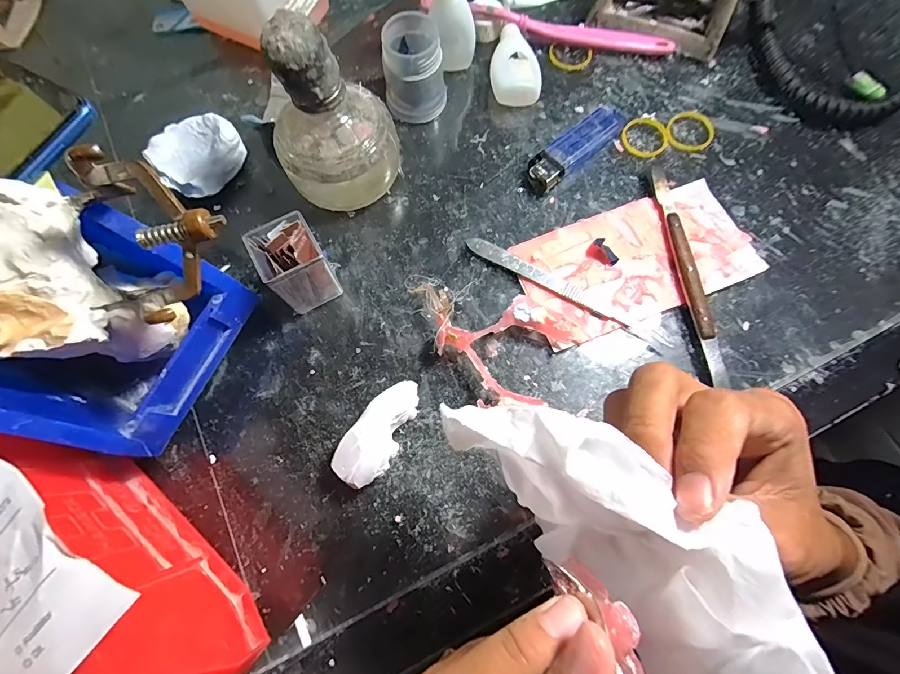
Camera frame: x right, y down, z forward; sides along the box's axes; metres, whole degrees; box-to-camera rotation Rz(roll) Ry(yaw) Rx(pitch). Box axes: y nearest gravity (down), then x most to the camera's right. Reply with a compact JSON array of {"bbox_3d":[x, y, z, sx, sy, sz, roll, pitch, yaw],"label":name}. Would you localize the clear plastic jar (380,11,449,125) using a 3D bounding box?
[{"bbox_3d":[-0.025,-0.185,0.274,0.042,0.053,0.039,-1,74,2],"label":"clear plastic jar"}]

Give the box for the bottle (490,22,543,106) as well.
[{"bbox_3d":[0.049,-0.201,0.293,0.035,0.021,0.061,2,74,2],"label":"bottle"}]

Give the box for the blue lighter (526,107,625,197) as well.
[{"bbox_3d":[0.087,-0.132,0.275,0.081,0.014,0.023,-40,77,-9],"label":"blue lighter"}]

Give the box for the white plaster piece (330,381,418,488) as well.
[{"bbox_3d":[-0.038,0.053,0.222,0.026,0.023,0.061,32,77,10],"label":"white plaster piece"}]

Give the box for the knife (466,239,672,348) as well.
[{"bbox_3d":[0.072,-0.030,0.249,0.137,0.005,0.011,30,77,10],"label":"knife"}]

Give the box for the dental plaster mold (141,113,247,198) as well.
[{"bbox_3d":[-0.176,-0.127,0.279,0.051,0.020,0.058,36,78,11],"label":"dental plaster mold"}]

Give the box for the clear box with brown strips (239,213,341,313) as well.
[{"bbox_3d":[-0.089,-0.040,0.232,0.035,0.056,0.037,-30,75,-7],"label":"clear box with brown strips"}]

